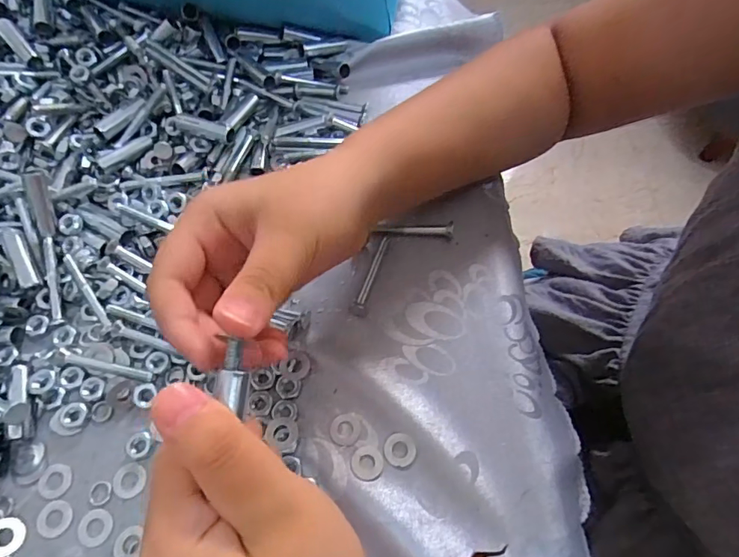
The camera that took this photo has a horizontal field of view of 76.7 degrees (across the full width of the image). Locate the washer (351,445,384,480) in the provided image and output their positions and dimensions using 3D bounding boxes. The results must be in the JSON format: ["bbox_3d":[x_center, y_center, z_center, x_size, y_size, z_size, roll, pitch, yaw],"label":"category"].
[{"bbox_3d":[-0.001,0.095,0.242,0.017,0.004,0.016,0,64,-1],"label":"washer"}]

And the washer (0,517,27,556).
[{"bbox_3d":[-0.176,0.124,0.224,0.018,0.005,0.017,0,64,-1],"label":"washer"}]

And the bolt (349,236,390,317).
[{"bbox_3d":[0.002,-0.004,0.291,0.010,0.009,0.058,18,65,8],"label":"bolt"}]

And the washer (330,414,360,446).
[{"bbox_3d":[-0.013,0.081,0.250,0.016,0.004,0.016,0,64,-1],"label":"washer"}]

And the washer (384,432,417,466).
[{"bbox_3d":[0.016,0.089,0.245,0.017,0.004,0.016,0,64,-1],"label":"washer"}]

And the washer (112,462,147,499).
[{"bbox_3d":[-0.123,0.103,0.238,0.016,0.004,0.016,5,64,1],"label":"washer"}]

